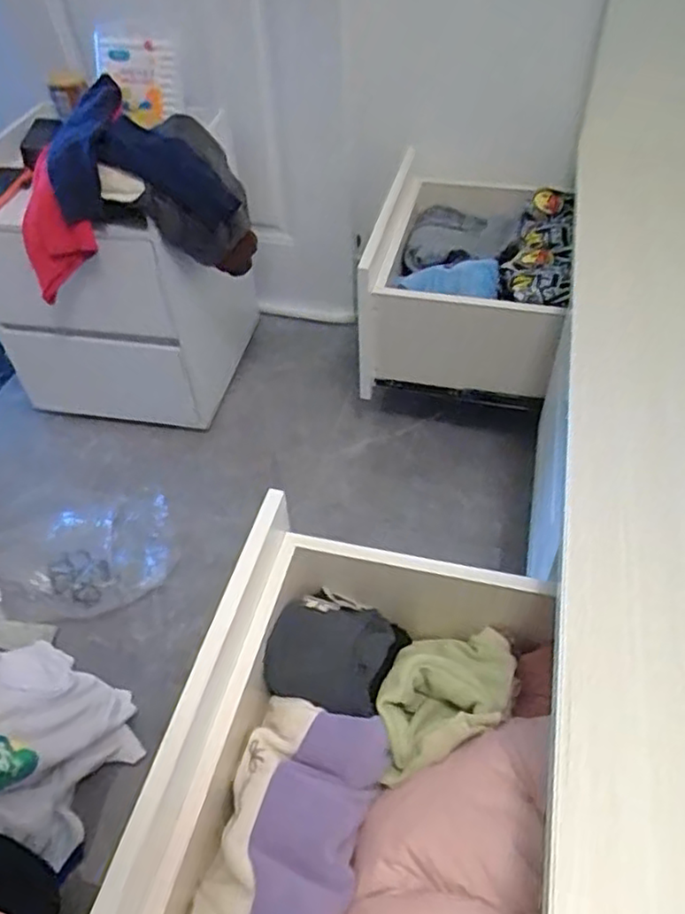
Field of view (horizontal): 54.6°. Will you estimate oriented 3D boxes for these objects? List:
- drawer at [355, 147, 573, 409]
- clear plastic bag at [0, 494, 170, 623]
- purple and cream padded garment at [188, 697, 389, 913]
[{"bbox_3d":[0.258,-0.378,1.375,0.364,0.250,0.516,7,48,11],"label":"drawer"},{"bbox_3d":[-0.509,0.161,1.181,0.396,0.107,0.277,-5,47,-2],"label":"clear plastic bag"},{"bbox_3d":[-0.051,0.365,0.653,0.143,0.058,0.244,11,49,14],"label":"purple and cream padded garment"}]

